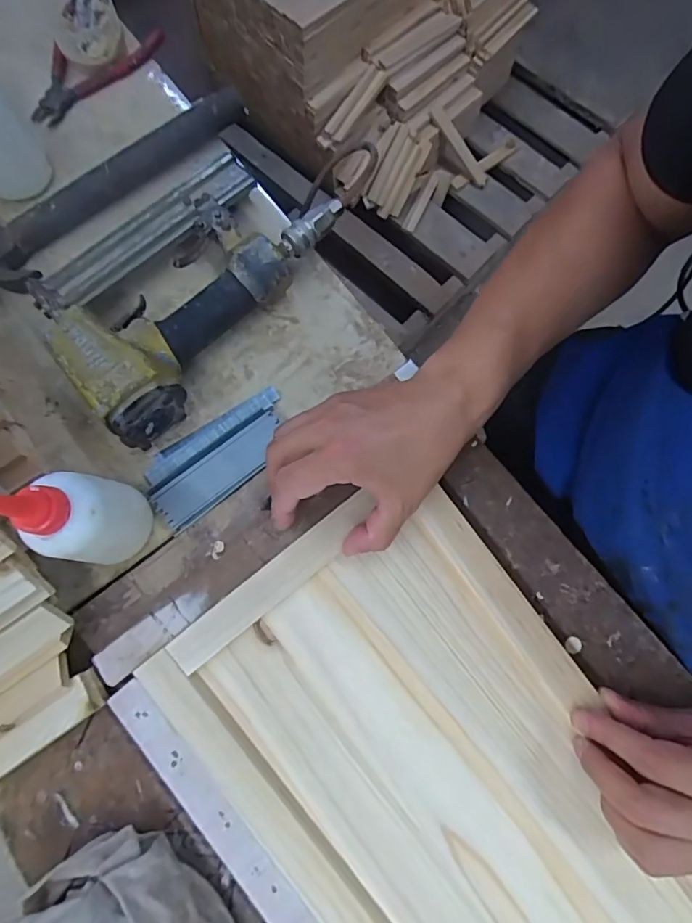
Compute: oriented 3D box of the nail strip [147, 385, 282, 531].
[{"bbox_3d":[-0.101,-0.006,0.407,0.124,0.013,0.064,-33,78,-9],"label":"nail strip"}]

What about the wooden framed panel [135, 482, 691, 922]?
[{"bbox_3d":[0.086,0.227,0.341,0.241,0.022,0.422,-41,79,-10],"label":"wooden framed panel"}]

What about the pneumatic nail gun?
[{"bbox_3d":[-0.149,-0.159,0.421,0.172,0.058,0.258,36,78,9],"label":"pneumatic nail gun"}]

